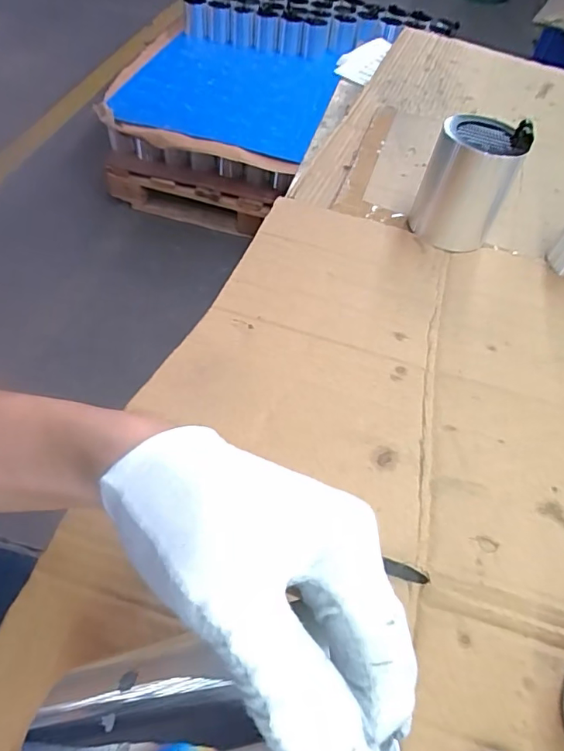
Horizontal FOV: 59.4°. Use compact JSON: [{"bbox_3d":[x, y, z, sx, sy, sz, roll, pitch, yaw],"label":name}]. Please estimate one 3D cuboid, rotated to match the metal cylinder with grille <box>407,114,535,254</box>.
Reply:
[{"bbox_3d":[0.193,-0.202,0.523,0.087,0.111,0.072,22,50,11],"label":"metal cylinder with grille"}]

